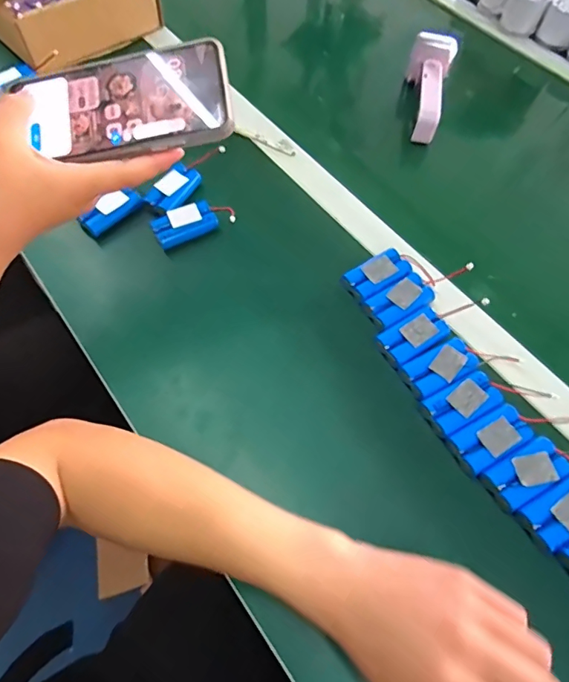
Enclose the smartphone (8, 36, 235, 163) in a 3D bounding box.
[{"bbox_3d":[-0.113,-0.173,0.328,0.146,0.007,0.082,-8,80,3],"label":"smartphone"}]

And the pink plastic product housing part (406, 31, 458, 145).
[{"bbox_3d":[0.183,-0.331,0.585,0.051,0.053,0.153,15,62,5],"label":"pink plastic product housing part"}]

